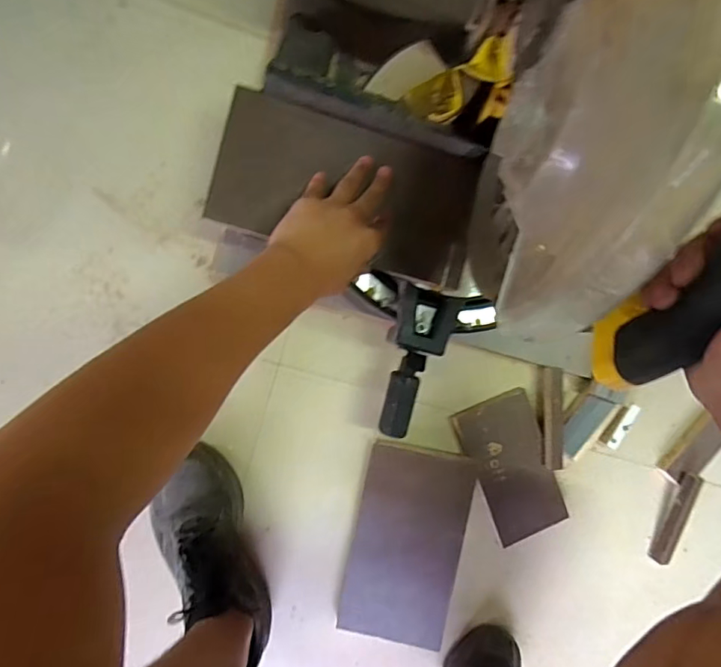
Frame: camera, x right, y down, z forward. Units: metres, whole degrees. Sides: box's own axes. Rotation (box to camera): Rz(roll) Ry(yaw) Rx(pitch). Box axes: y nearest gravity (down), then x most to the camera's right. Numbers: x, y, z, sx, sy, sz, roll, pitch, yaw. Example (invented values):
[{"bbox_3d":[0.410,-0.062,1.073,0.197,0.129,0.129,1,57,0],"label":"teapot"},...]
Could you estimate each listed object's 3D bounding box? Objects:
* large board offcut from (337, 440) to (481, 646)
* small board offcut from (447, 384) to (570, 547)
[{"bbox_3d":[0.061,0.280,0.650,0.142,0.011,0.262,10,96,3],"label":"large board offcut"},{"bbox_3d":[0.209,0.187,0.680,0.108,0.018,0.201,-21,97,-5],"label":"small board offcut"}]

